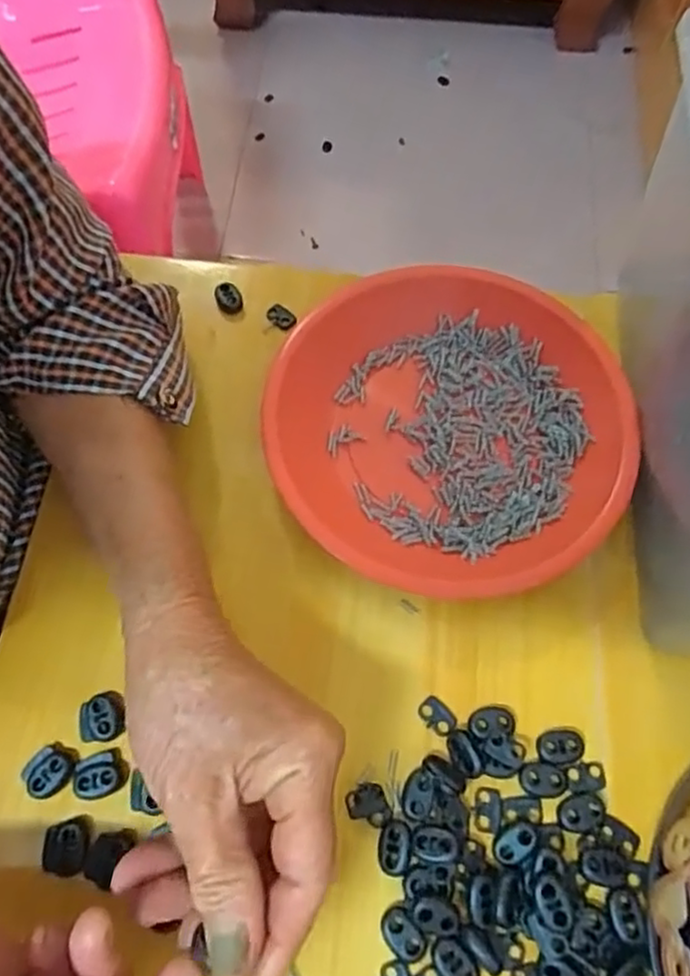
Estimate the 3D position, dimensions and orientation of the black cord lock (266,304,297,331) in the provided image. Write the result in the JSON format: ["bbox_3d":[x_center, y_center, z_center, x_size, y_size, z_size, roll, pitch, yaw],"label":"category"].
[{"bbox_3d":[-0.039,-0.104,0.413,0.019,0.008,0.011,36,71,13],"label":"black cord lock"}]

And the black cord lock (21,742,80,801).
[{"bbox_3d":[-0.135,0.129,0.305,0.019,0.008,0.023,33,71,12],"label":"black cord lock"}]

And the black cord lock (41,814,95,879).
[{"bbox_3d":[-0.123,0.157,0.293,0.019,0.007,0.023,5,67,2],"label":"black cord lock"}]

